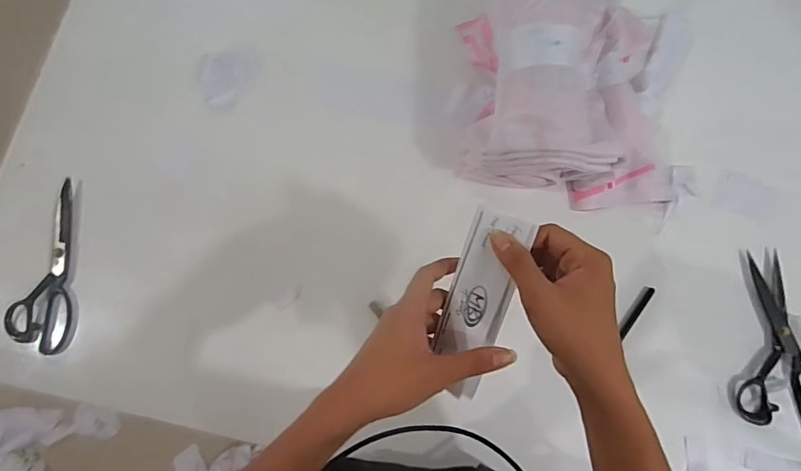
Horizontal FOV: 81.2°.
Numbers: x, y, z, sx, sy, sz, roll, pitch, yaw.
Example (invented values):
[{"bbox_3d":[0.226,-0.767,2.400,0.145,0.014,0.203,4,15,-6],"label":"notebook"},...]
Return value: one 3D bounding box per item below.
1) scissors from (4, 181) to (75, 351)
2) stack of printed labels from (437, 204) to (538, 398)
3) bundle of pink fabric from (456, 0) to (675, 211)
[{"bbox_3d":[-0.461,0.041,0.609,0.080,0.016,0.221,-6,76,0],"label":"scissors"},{"bbox_3d":[0.065,0.057,0.394,0.051,0.012,0.159,17,100,20],"label":"stack of printed labels"},{"bbox_3d":[0.232,-0.187,0.585,0.295,0.127,0.280,1,76,1],"label":"bundle of pink fabric"}]

